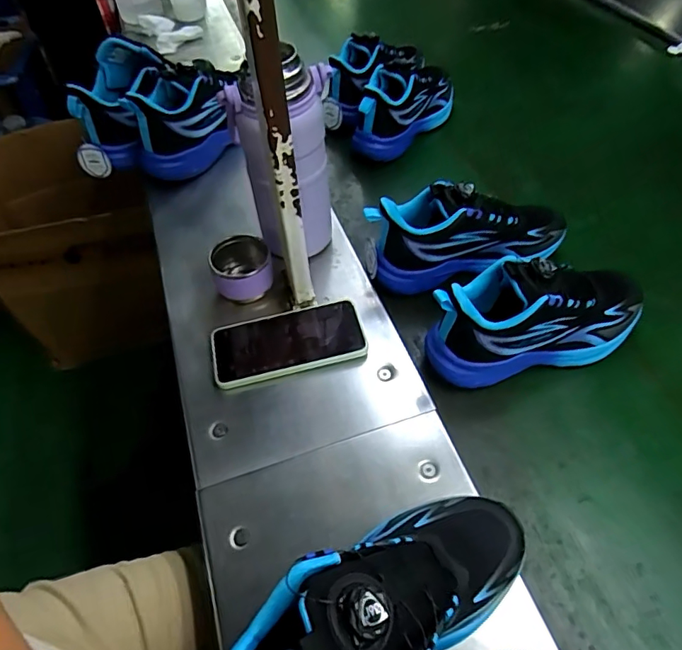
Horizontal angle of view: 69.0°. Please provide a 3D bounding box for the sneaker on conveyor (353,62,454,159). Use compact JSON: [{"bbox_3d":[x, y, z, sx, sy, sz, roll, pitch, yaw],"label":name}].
[{"bbox_3d":[0.115,-0.369,0.796,0.099,0.095,0.262,25,57,18],"label":"sneaker on conveyor"}]

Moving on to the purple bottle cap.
[{"bbox_3d":[-0.115,-0.063,0.581,0.066,0.055,0.069,-4,48,4],"label":"purple bottle cap"}]

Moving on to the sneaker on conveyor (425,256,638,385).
[{"bbox_3d":[0.206,-0.011,0.507,0.237,0.110,0.079,-10,54,-7],"label":"sneaker on conveyor"}]

